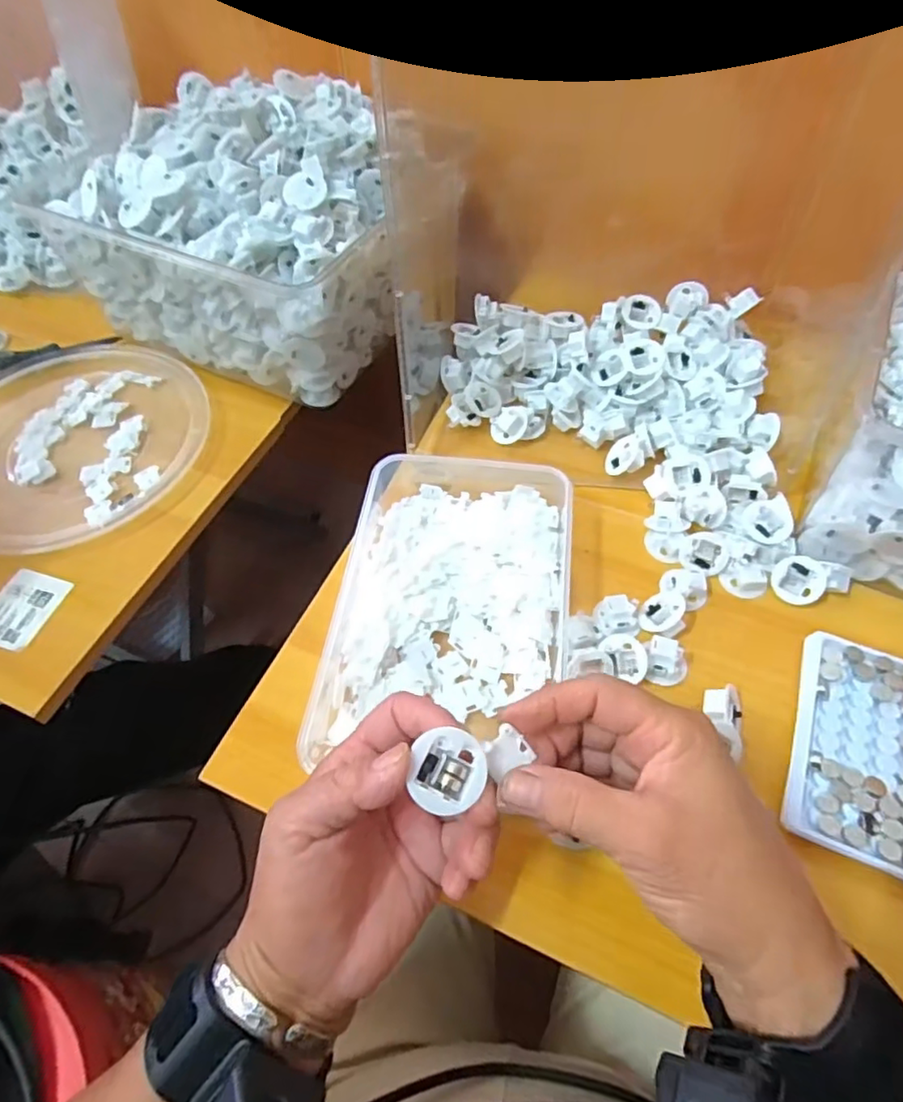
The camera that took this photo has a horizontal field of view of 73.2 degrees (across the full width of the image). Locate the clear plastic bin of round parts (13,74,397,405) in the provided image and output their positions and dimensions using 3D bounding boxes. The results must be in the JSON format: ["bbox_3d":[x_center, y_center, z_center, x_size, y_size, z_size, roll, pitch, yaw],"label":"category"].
[{"bbox_3d":[-0.173,-0.284,0.549,0.277,0.155,0.221,23,61,18],"label":"clear plastic bin of round parts"}]

